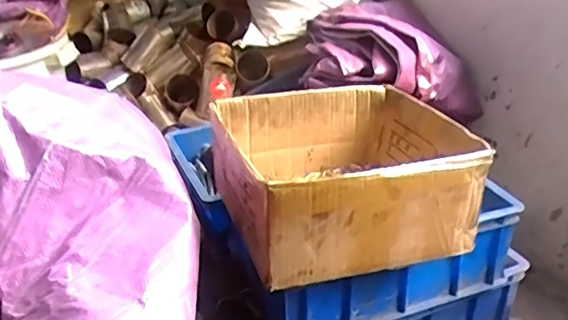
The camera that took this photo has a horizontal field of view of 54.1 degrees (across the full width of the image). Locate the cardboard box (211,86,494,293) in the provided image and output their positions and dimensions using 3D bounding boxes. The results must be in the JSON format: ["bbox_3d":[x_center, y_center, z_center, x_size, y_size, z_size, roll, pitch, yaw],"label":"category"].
[{"bbox_3d":[0.076,0.012,0.777,0.308,0.138,0.292,-10,31,-17],"label":"cardboard box"}]

